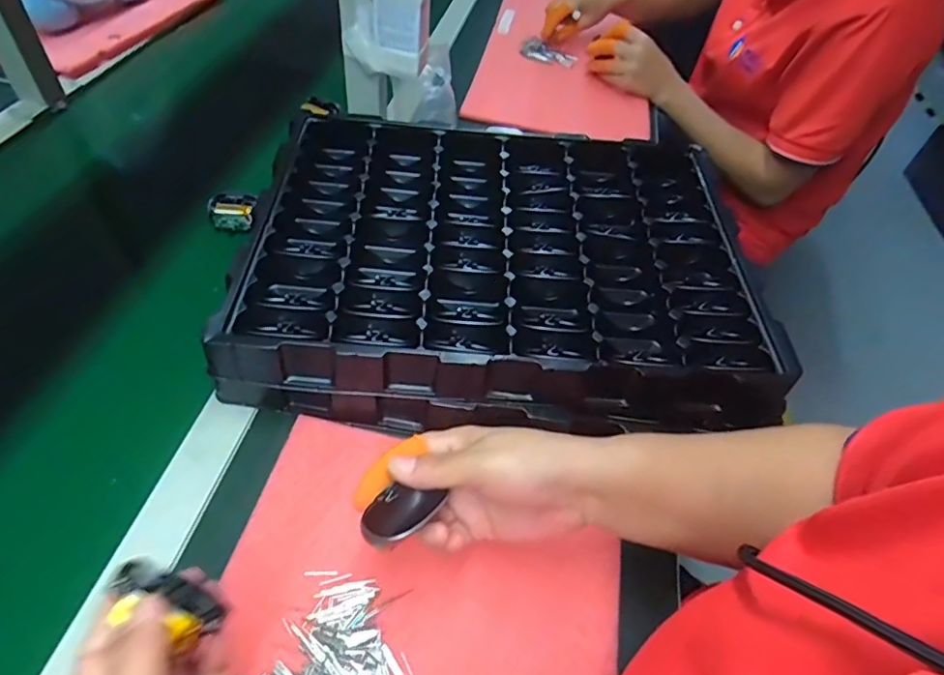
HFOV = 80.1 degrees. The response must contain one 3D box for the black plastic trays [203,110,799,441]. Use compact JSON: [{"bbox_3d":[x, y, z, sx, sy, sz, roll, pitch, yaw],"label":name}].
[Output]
[{"bbox_3d":[0.031,-0.077,0.548,0.459,0.067,0.367,5,49,-2],"label":"black plastic trays"}]

